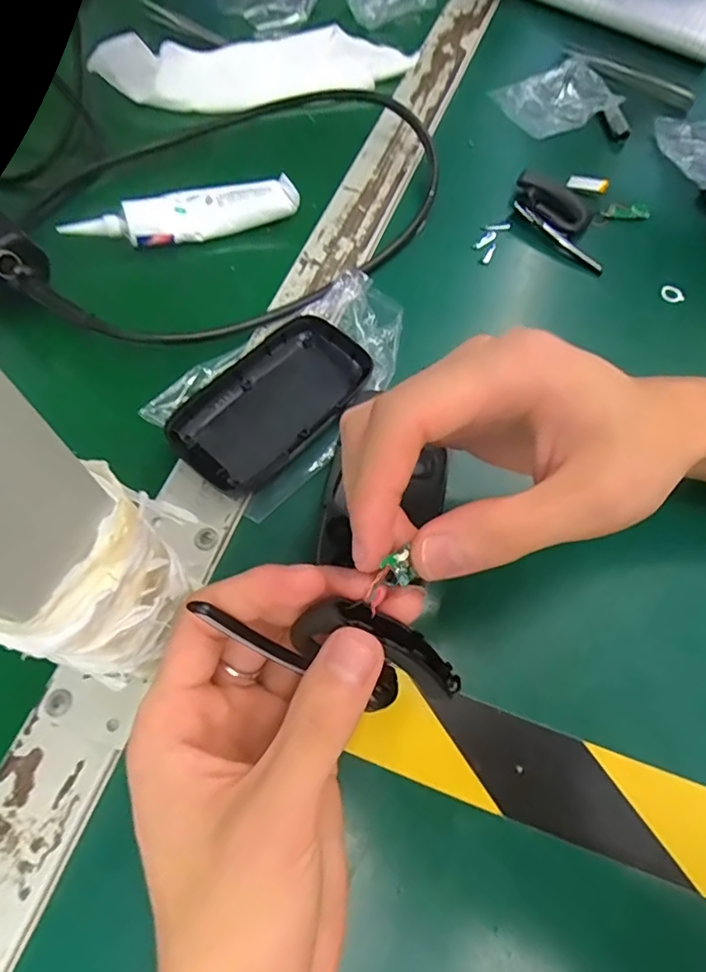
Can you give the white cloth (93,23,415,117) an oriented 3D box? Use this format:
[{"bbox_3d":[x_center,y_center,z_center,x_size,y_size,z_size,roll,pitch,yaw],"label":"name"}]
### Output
[{"bbox_3d":[-0.070,-0.321,0.405,0.229,0.016,0.074,-18,68,-12],"label":"white cloth"}]

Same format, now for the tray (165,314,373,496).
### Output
[{"bbox_3d":[-0.042,-0.045,0.280,0.062,0.015,0.106,40,69,14],"label":"tray"}]

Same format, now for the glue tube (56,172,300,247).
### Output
[{"bbox_3d":[-0.103,-0.170,0.337,0.139,0.014,0.032,-20,68,-12],"label":"glue tube"}]

